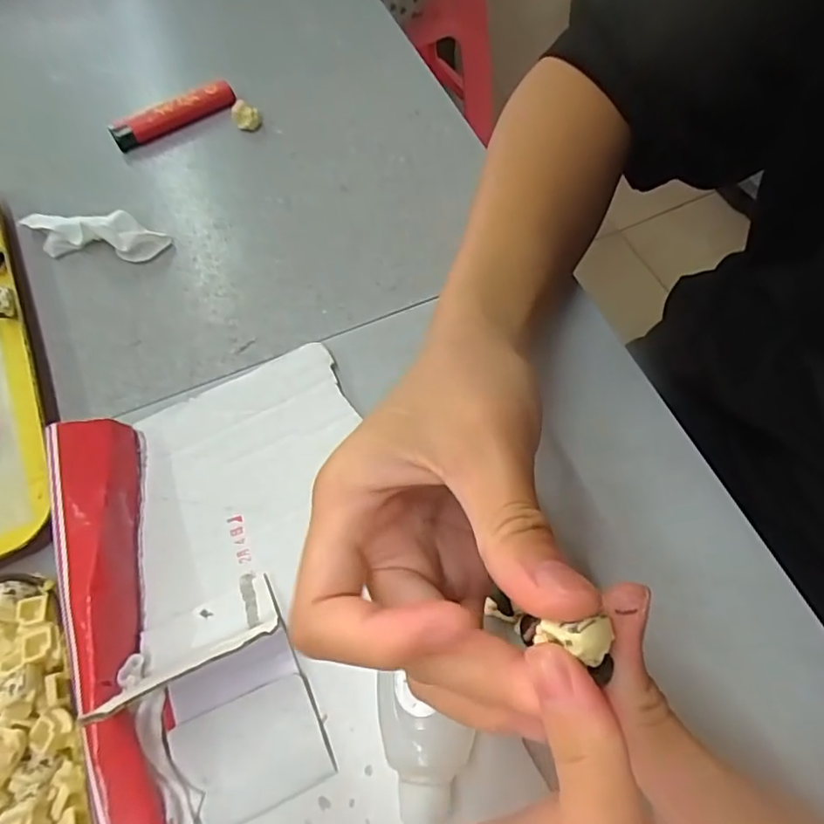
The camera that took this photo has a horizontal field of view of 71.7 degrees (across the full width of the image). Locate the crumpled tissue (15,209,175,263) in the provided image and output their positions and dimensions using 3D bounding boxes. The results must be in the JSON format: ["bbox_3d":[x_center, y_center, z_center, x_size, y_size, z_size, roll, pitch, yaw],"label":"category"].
[{"bbox_3d":[-0.173,-0.101,0.311,0.077,0.021,0.027,5,65,5],"label":"crumpled tissue"}]

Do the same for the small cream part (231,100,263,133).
[{"bbox_3d":[-0.104,-0.186,0.357,0.015,0.011,0.016,-1,64,2],"label":"small cream part"}]

